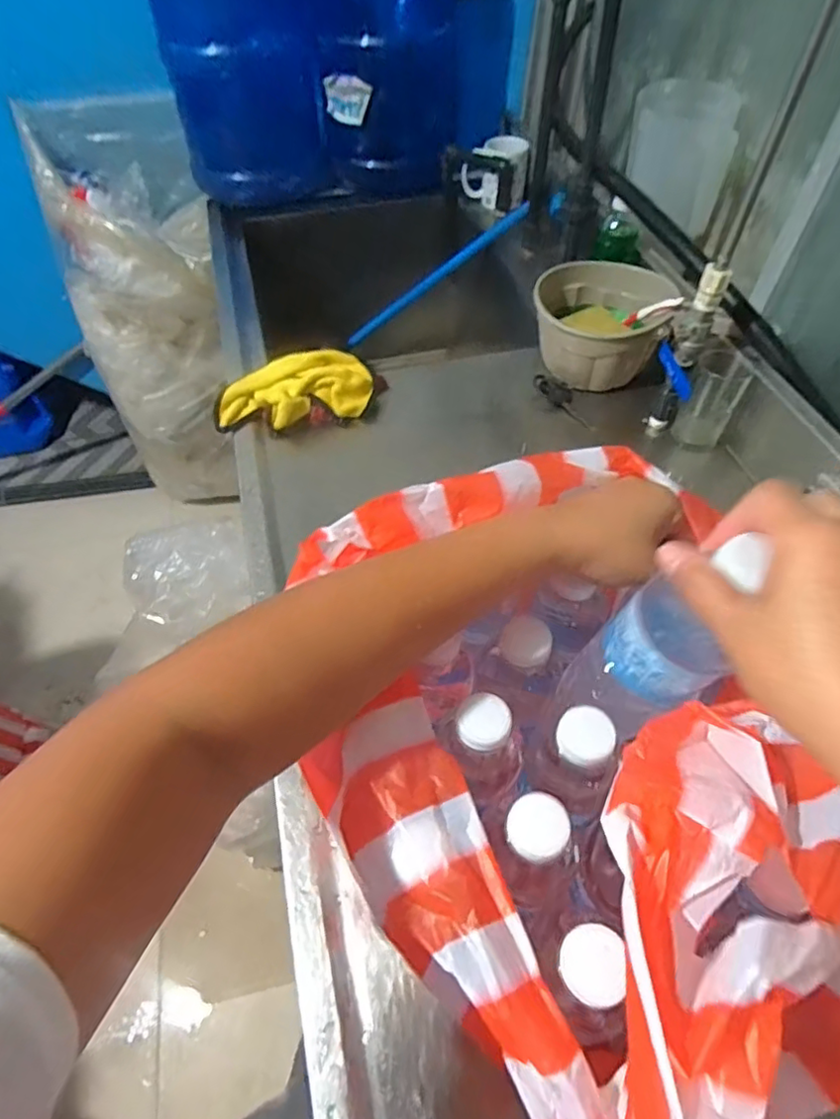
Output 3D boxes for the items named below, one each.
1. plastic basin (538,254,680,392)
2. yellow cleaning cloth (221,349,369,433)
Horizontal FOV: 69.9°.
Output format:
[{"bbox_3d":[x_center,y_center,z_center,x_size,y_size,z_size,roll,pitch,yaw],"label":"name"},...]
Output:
[{"bbox_3d":[0.237,-0.314,0.798,0.156,0.107,0.149,1,54,-1],"label":"plastic basin"},{"bbox_3d":[-0.161,-0.220,0.799,0.217,0.059,0.092,-10,54,-9],"label":"yellow cleaning cloth"}]

